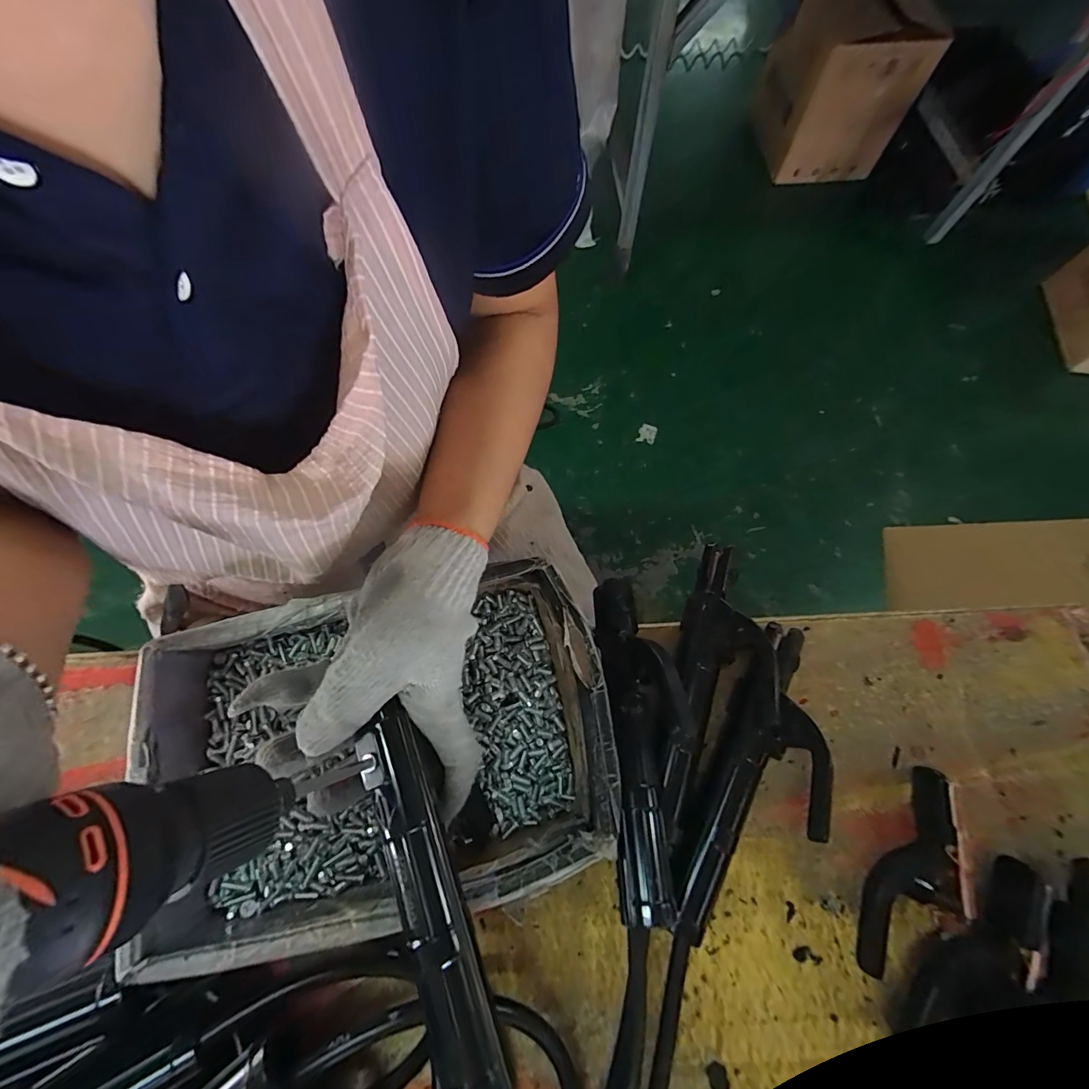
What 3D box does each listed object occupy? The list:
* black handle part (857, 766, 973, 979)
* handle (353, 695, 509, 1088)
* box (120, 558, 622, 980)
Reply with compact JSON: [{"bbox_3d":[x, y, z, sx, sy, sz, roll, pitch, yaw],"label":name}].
[{"bbox_3d":[0.224,0.199,0.272,0.039,0.023,0.117,32,73,12],"label":"black handle part"},{"bbox_3d":[-0.055,0.156,0.208,0.026,0.018,0.158,-21,71,-7],"label":"handle"},{"bbox_3d":[-0.100,0.117,0.272,0.268,0.054,0.177,-9,70,-2],"label":"box"}]

